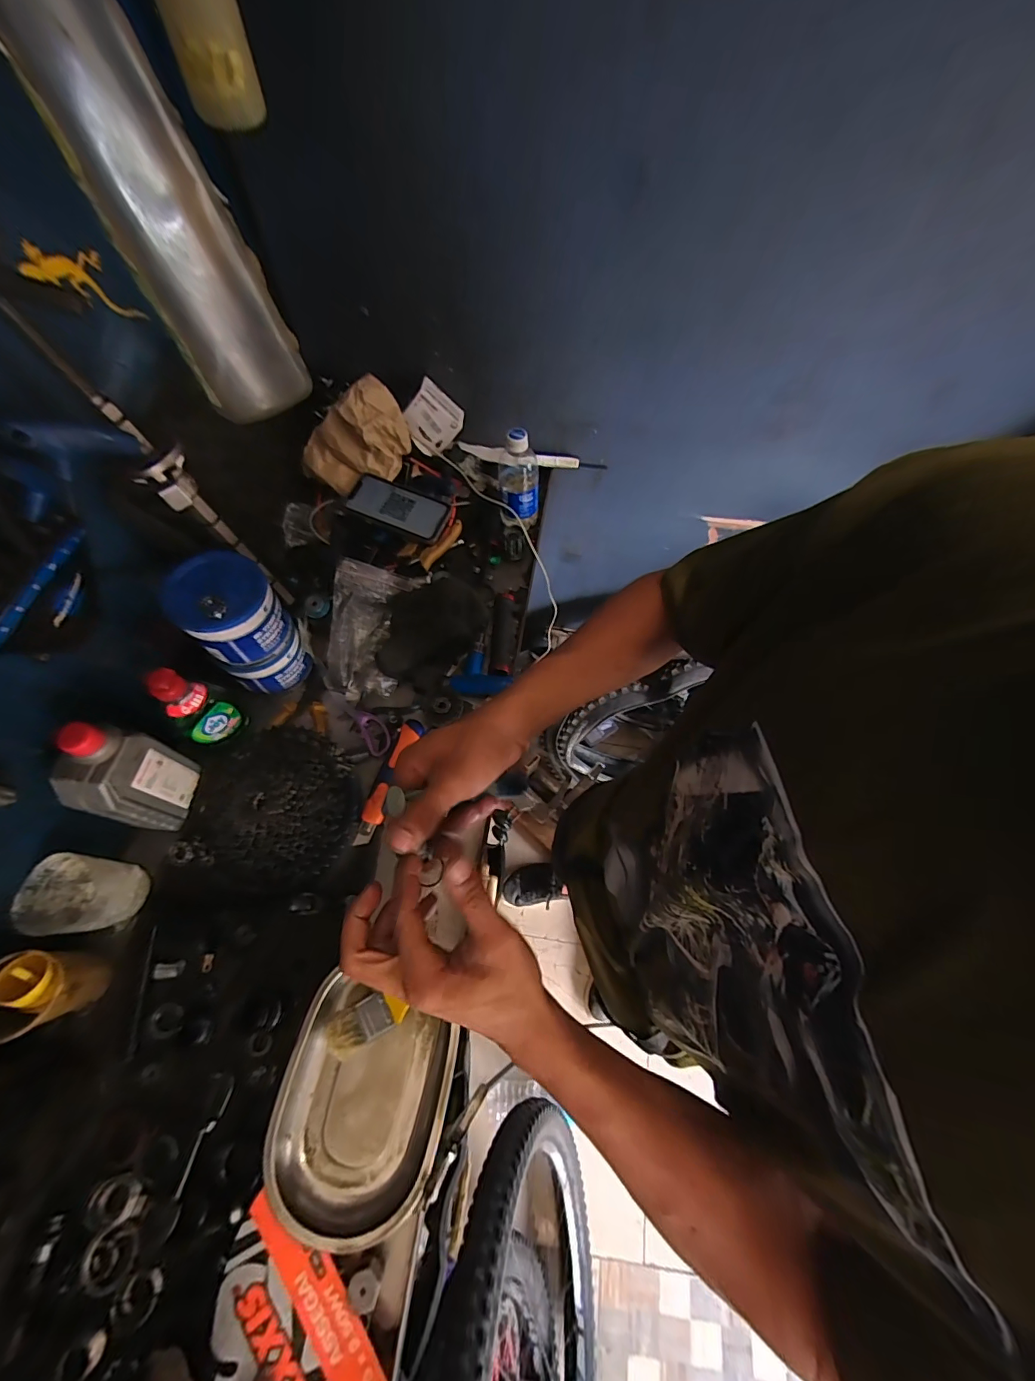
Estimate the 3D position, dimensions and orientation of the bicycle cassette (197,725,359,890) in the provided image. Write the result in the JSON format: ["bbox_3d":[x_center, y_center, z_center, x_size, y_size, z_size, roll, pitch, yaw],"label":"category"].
[{"bbox_3d":[-0.292,0.132,0.549,0.187,0.039,0.186,9,64,2],"label":"bicycle cassette"}]

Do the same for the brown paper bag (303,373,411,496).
[{"bbox_3d":[-0.235,-0.370,0.678,0.164,0.102,0.087,-29,69,-16],"label":"brown paper bag"}]

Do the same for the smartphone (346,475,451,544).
[{"bbox_3d":[-0.182,-0.276,0.684,0.151,0.016,0.081,19,74,2],"label":"smartphone"}]

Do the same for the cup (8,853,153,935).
[{"bbox_3d":[-0.448,0.212,0.476,0.064,0.087,0.069,1,64,-2],"label":"cup"}]

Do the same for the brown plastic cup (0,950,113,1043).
[{"bbox_3d":[-0.446,0.285,0.436,0.061,0.104,0.065,1,64,-2],"label":"brown plastic cup"}]

